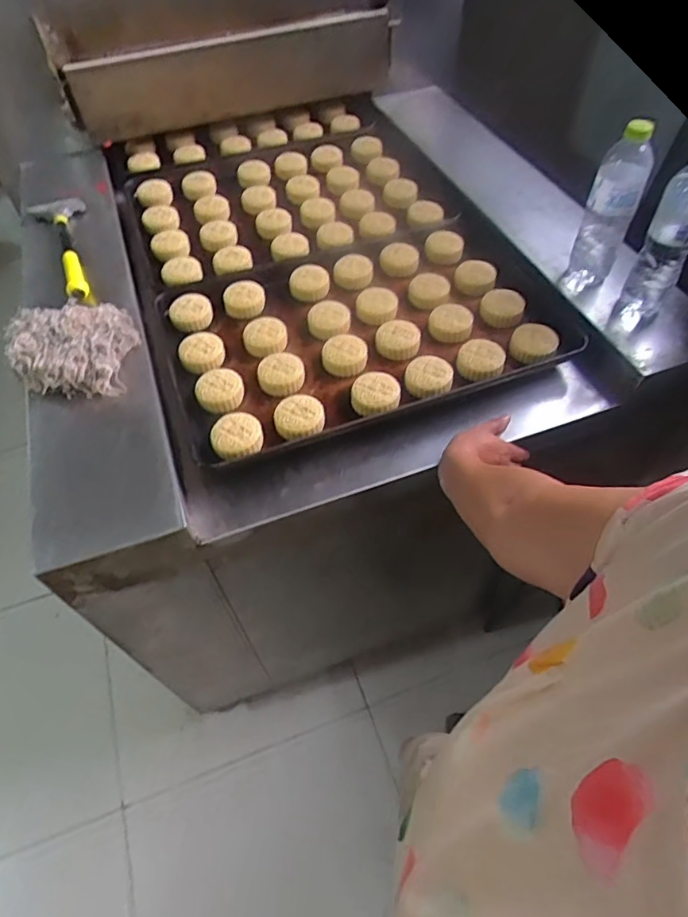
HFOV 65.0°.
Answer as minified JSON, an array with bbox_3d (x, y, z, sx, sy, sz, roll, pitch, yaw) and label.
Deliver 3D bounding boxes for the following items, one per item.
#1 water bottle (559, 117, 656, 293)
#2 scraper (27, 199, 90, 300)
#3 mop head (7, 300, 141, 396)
[{"bbox_3d":[0.403,-0.369,0.824,0.073,0.241,0.064,26,60,13],"label":"water bottle"},{"bbox_3d":[-0.480,-0.369,0.950,0.093,0.035,0.299,-22,61,-15],"label":"scraper"},{"bbox_3d":[-0.401,-0.172,0.787,0.173,0.056,0.165,1,58,-2],"label":"mop head"}]

